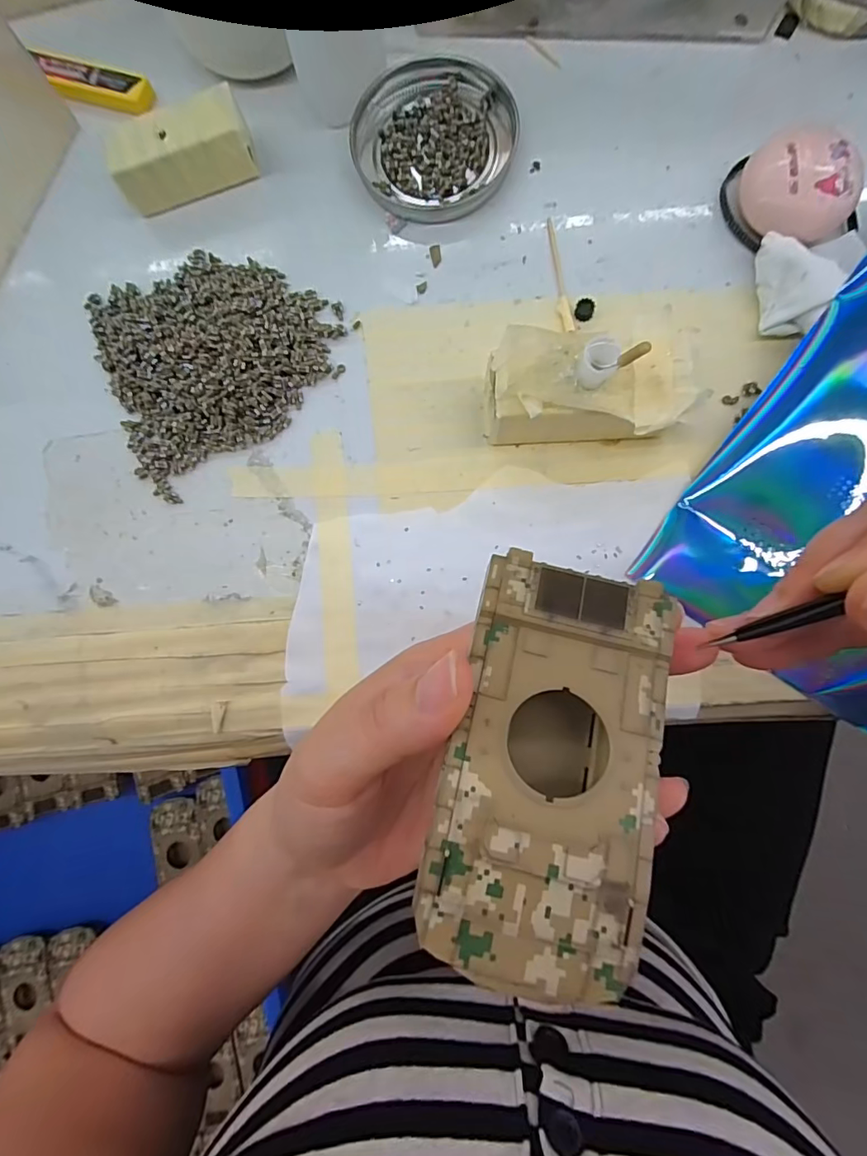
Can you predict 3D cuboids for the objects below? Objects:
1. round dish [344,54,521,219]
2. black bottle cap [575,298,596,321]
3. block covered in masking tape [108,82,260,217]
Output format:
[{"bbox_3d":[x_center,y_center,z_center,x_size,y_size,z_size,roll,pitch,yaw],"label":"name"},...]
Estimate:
[{"bbox_3d":[0.000,-0.216,0.245,0.078,0.010,0.079,-1,83,6],"label":"round dish"},{"bbox_3d":[0.071,-0.125,0.232,0.009,0.004,0.008,10,84,7],"label":"black bottle cap"},{"bbox_3d":[-0.119,-0.203,0.241,0.064,0.027,0.024,-20,82,3],"label":"block covered in masking tape"}]

